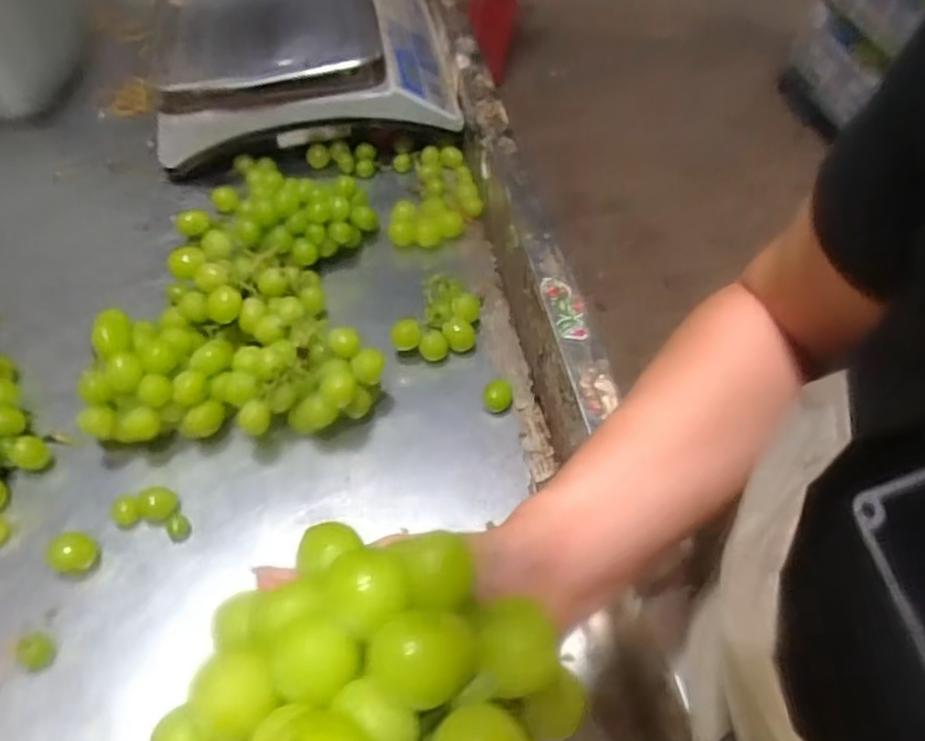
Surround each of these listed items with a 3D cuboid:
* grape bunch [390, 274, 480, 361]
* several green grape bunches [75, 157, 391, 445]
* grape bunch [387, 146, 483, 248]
[{"bbox_3d":[-0.021,-0.047,0.604,0.066,0.046,0.068,8,52,5],"label":"grape bunch"},{"bbox_3d":[-0.178,-0.072,0.598,0.227,0.081,0.268,-1,52,-2],"label":"several green grape bunches"},{"bbox_3d":[-0.018,-0.183,0.726,0.082,0.030,0.149,13,53,9],"label":"grape bunch"}]

